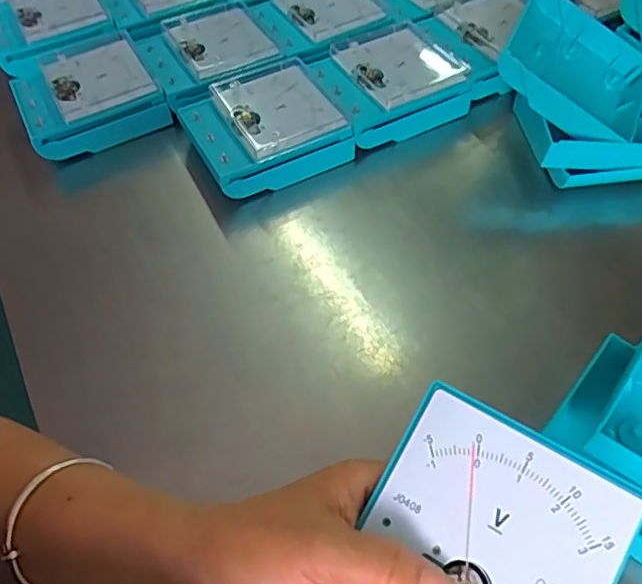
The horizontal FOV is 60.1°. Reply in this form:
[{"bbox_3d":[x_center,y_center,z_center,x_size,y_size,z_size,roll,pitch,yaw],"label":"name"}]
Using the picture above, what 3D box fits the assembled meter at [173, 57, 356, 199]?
[{"bbox_3d":[-0.048,-0.136,0.460,0.116,0.045,0.106,-25,57,-15],"label":"assembled meter"}]

